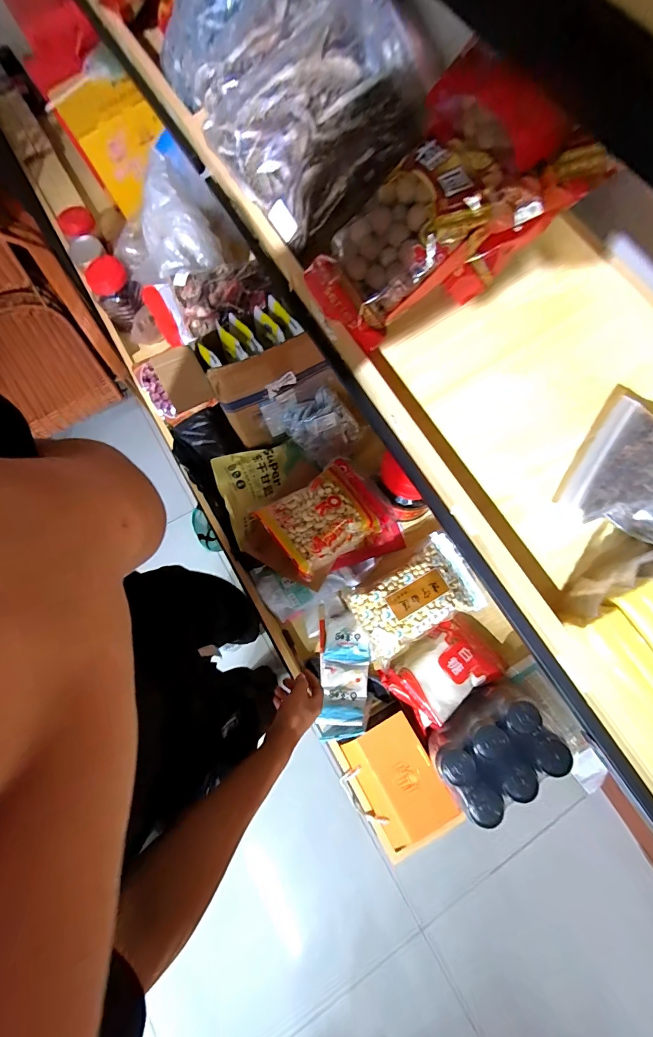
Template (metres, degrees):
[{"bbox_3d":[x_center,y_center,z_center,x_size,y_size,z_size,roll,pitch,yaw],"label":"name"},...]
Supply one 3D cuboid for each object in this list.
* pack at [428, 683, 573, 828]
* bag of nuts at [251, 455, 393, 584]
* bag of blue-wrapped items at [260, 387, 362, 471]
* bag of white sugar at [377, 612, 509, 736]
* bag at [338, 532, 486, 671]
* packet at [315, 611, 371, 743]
[{"bbox_3d":[0.279,0.387,0.657,0.197,0.130,0.124,-34,77,-10],"label":"pack"},{"bbox_3d":[0.003,-0.002,0.720,0.206,0.091,0.155,-36,78,-10],"label":"bag of nuts"},{"bbox_3d":[-0.020,-0.189,0.827,0.190,0.131,0.123,-24,76,-8],"label":"bag of blue-wrapped items"},{"bbox_3d":[0.224,0.285,0.743,0.216,0.080,0.135,-33,77,-10],"label":"bag of white sugar"},{"bbox_3d":[0.159,0.141,0.699,0.227,0.043,0.144,-29,77,-9],"label":"bag"},{"bbox_3d":[0.038,0.305,0.760,0.096,0.046,0.220,4,59,0],"label":"packet"}]

